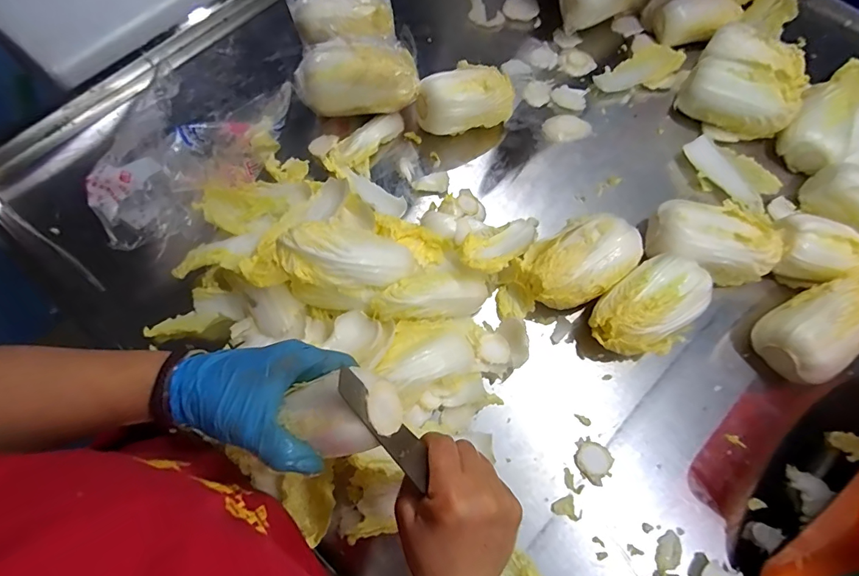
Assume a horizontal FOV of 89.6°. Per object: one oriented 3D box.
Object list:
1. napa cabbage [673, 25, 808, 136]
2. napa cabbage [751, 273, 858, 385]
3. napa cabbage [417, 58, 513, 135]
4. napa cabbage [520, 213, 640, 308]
[{"bbox_3d":[0.416,-0.273,0.578,0.129,0.073,0.129,1,69,-2],"label":"napa cabbage"},{"bbox_3d":[0.415,0.042,0.460,0.132,0.063,0.073,-29,73,-13],"label":"napa cabbage"},{"bbox_3d":[0.042,-0.236,0.550,0.121,0.070,0.073,-17,71,-9],"label":"napa cabbage"},{"bbox_3d":[0.163,-0.027,0.477,0.119,0.068,0.081,-31,73,-13],"label":"napa cabbage"}]

